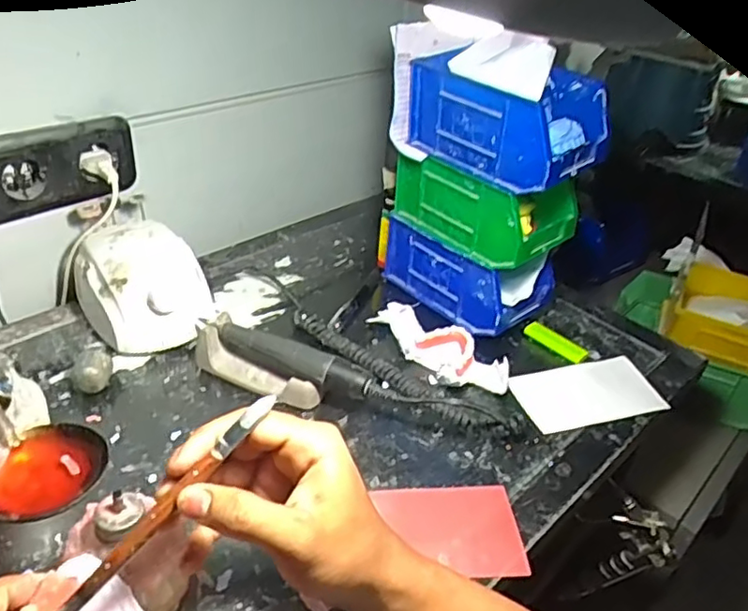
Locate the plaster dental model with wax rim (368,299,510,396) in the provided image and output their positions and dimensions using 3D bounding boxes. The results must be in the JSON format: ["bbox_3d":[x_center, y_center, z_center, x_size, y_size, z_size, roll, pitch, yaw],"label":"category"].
[{"bbox_3d":[0.063,0.044,0.623,0.058,0.036,0.154,-21,43,-33],"label":"plaster dental model with wax rim"}]

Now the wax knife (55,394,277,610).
[{"bbox_3d":[-0.115,0.112,0.326,0.012,0.010,0.175,33,72,33],"label":"wax knife"}]

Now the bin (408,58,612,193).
[{"bbox_3d":[0.123,-0.175,0.600,0.099,0.083,0.177,-24,45,-36],"label":"bin"}]

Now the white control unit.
[{"bbox_3d":[-0.224,-0.017,0.623,0.106,0.082,0.134,-25,46,-36],"label":"white control unit"}]

